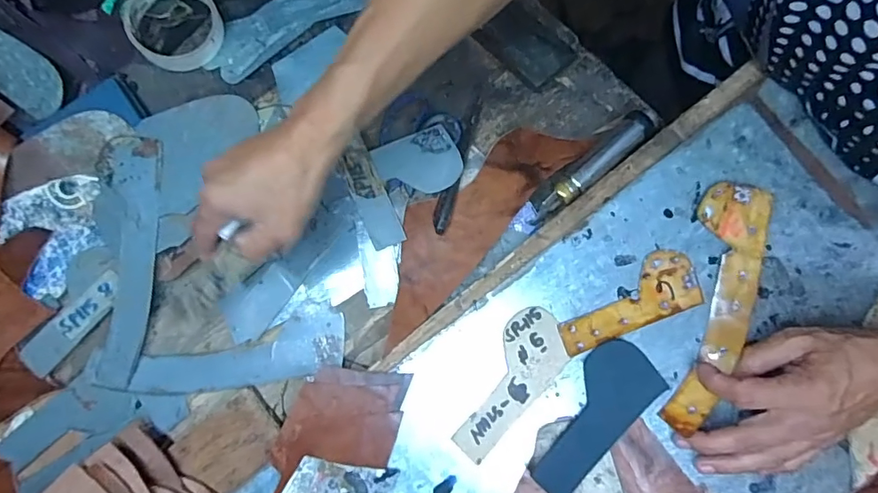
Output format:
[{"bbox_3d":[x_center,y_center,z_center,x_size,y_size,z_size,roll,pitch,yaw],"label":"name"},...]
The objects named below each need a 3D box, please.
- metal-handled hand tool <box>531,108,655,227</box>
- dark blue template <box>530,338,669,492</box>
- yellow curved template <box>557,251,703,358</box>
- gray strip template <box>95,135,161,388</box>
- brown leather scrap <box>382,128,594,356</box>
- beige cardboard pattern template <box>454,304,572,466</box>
[{"bbox_3d":[0.132,-0.065,0.437,0.129,0.022,0.024,-43,80,-8],"label":"metal-handled hand tool"},{"bbox_3d":[0.117,0.130,0.393,0.126,0.007,0.059,-43,80,-9],"label":"dark blue template"},{"bbox_3d":[0.151,0.043,0.408,0.117,0.004,0.048,-22,83,0],"label":"yellow curved template"},{"bbox_3d":[-0.276,0.010,0.451,0.056,0.006,0.220,-4,84,4],"label":"gray strip template"},{"bbox_3d":[0.019,-0.026,0.447,0.078,0.009,0.236,41,83,18],"label":"brown leather scrap"},{"bbox_3d":[0.056,0.108,0.402,0.052,0.005,0.125,36,80,8],"label":"beige cardboard pattern template"}]

